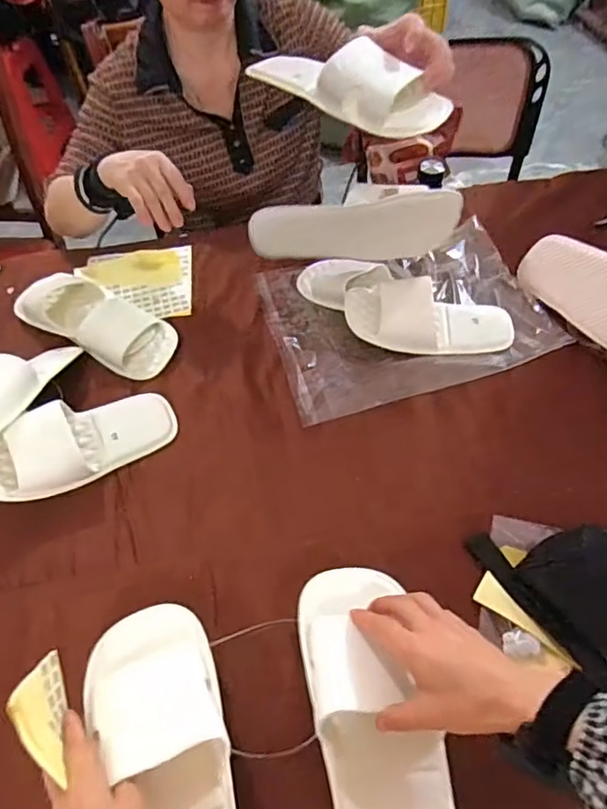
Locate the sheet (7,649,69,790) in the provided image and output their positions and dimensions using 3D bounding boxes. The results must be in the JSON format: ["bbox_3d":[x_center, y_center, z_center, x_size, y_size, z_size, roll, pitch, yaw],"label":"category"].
[{"bbox_3d":[-0.207,0.246,0.459,0.013,0.082,0.062,-23,94,-6],"label":"sheet"}]

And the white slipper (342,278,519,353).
[{"bbox_3d":[0.173,-0.120,0.772,0.226,0.059,0.085,8,53,-4],"label":"white slipper"}]

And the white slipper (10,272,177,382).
[{"bbox_3d":[-0.301,-0.121,0.828,0.259,0.047,0.112,23,58,20],"label":"white slipper"}]

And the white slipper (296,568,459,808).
[{"bbox_3d":[0.061,0.272,0.477,0.103,0.062,0.280,-13,59,-5],"label":"white slipper"}]

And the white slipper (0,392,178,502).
[{"bbox_3d":[-0.274,0.041,0.684,0.236,0.061,0.093,-18,52,-30],"label":"white slipper"}]

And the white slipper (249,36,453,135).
[{"bbox_3d":[0.054,-0.393,0.683,0.250,0.058,0.091,30,61,24],"label":"white slipper"}]

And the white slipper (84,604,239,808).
[{"bbox_3d":[-0.108,0.303,0.454,0.106,0.053,0.277,-18,61,-9],"label":"white slipper"}]

